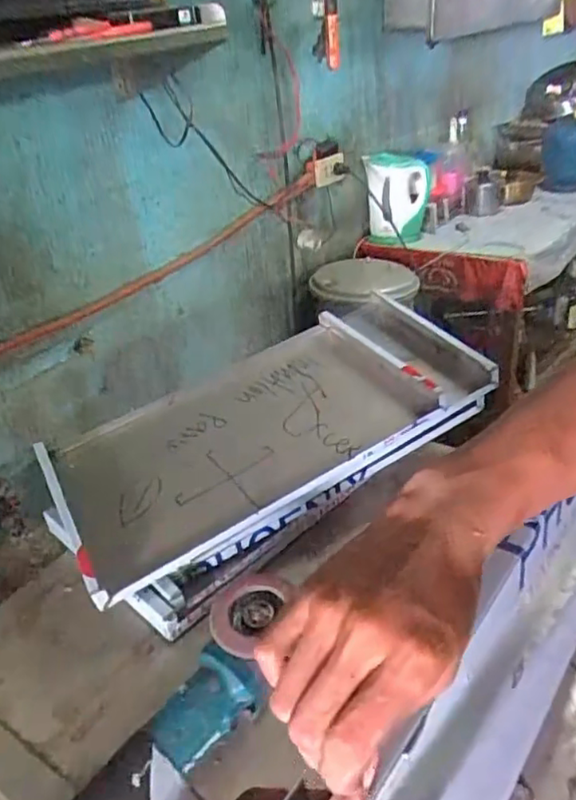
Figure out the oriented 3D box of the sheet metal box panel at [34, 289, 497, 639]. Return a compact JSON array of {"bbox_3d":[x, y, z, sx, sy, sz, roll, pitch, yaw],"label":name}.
[{"bbox_3d":[-0.028,0.046,0.888,0.607,0.136,0.331,-25,38,-26],"label":"sheet metal box panel"}]

